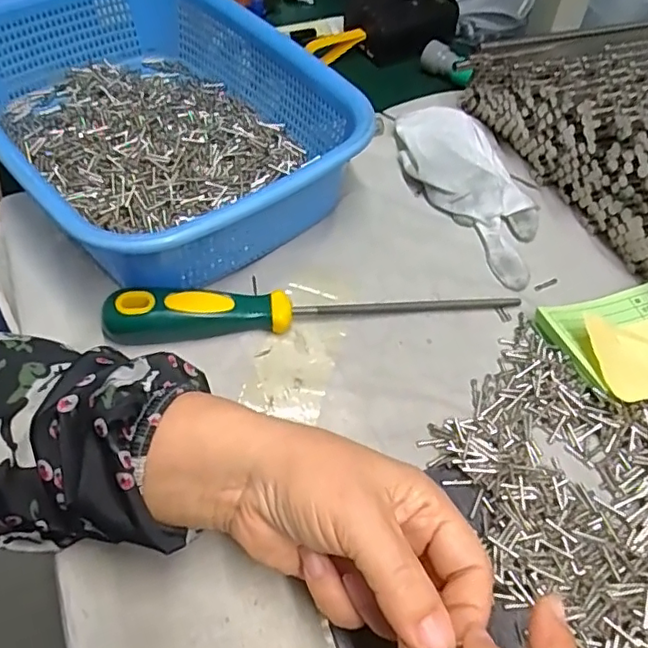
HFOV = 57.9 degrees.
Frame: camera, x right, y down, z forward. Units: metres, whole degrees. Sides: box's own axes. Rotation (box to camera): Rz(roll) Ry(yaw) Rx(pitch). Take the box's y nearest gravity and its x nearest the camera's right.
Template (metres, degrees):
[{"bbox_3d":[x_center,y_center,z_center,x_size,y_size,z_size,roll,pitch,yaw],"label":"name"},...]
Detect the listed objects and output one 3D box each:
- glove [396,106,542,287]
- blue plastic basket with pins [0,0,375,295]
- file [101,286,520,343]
[{"bbox_3d":[0.113,-0.103,0.427,0.077,0.017,0.166,-23,58,-16],"label":"glove"},{"bbox_3d":[-0.116,-0.147,0.416,0.216,0.077,0.287,-35,62,-23],"label":"blue plastic basket with pins"},{"bbox_3d":[-0.004,-0.013,0.350,0.245,0.030,0.026,-6,55,-5],"label":"file"}]

